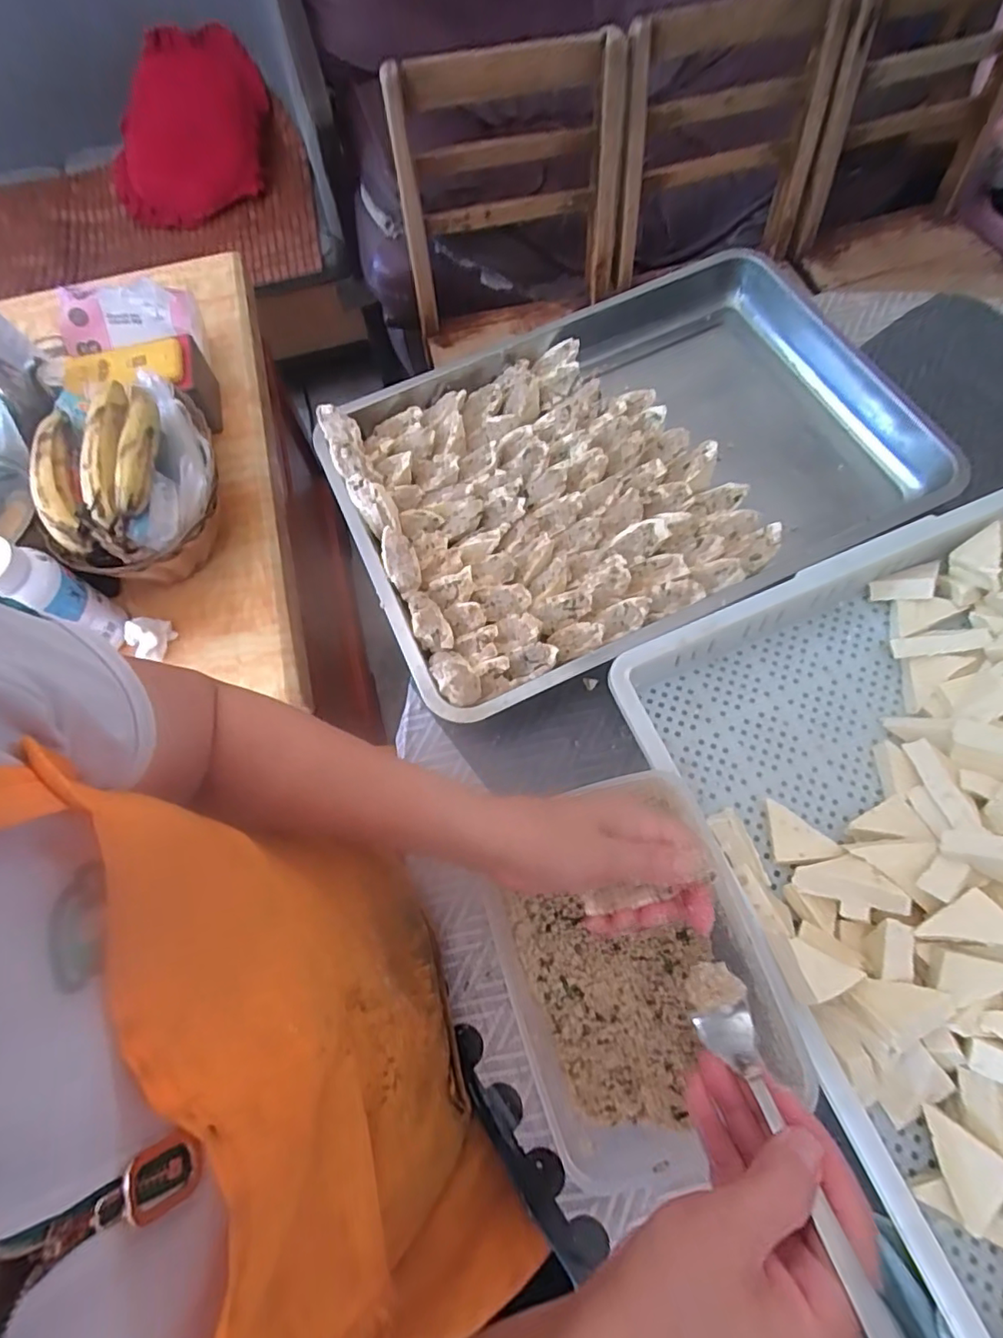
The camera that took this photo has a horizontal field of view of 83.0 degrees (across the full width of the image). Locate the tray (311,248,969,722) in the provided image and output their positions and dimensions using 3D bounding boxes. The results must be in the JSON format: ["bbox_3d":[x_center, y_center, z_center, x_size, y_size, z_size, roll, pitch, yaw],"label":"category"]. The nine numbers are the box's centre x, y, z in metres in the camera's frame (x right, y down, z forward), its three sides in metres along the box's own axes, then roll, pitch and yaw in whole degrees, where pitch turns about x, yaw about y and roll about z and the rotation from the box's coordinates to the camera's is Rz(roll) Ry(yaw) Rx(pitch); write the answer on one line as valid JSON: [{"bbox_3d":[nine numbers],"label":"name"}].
[{"bbox_3d":[0.113,-0.187,0.533,0.501,0.066,0.342,-24,70,-7],"label":"tray"}]

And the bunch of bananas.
[{"bbox_3d":[-0.431,-0.216,0.620,0.128,0.065,0.234,-5,68,0],"label":"bunch of bananas"}]

